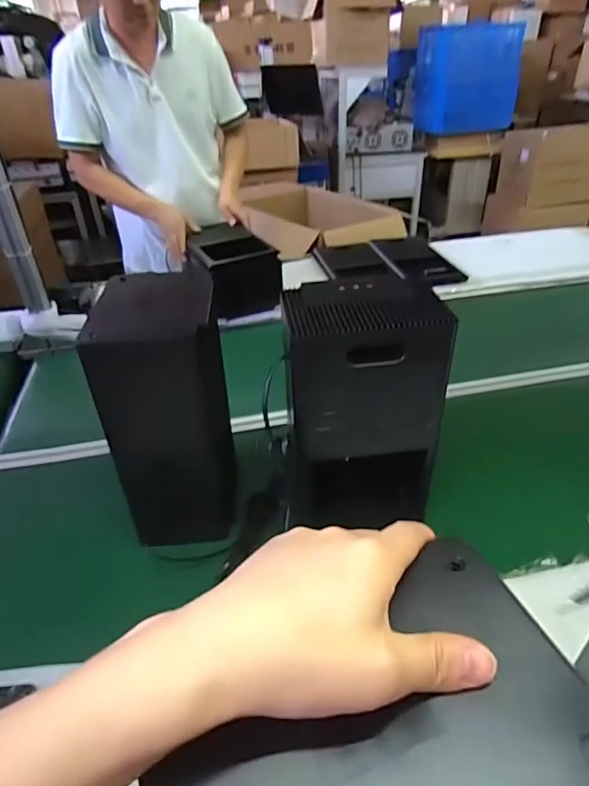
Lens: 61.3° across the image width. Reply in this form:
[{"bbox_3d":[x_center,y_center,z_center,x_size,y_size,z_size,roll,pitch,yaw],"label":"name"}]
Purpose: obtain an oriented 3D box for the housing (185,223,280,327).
[{"bbox_3d":[-0.175,-0.336,1.360,0.206,0.159,0.318,-14,36,-17],"label":"housing"}]

